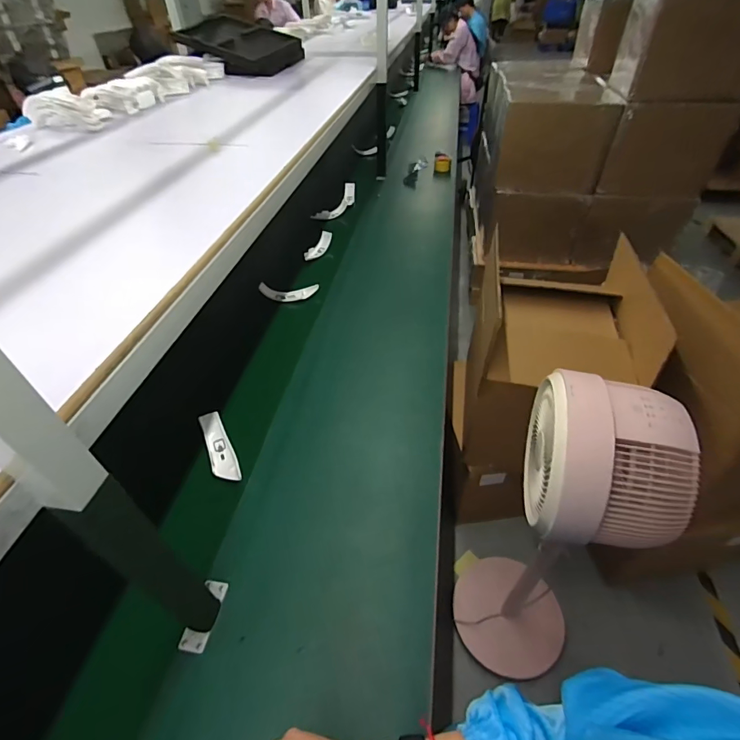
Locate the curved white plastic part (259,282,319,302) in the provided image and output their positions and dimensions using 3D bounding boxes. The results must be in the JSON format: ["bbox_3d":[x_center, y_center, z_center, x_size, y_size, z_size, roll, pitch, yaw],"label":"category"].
[{"bbox_3d":[-0.261,-0.256,1.331,0.180,0.073,0.039,-14,45,-13],"label":"curved white plastic part"}]

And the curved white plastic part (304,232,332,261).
[{"bbox_3d":[-0.195,-0.467,1.564,0.057,0.023,0.155,23,65,24],"label":"curved white plastic part"}]

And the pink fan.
[{"bbox_3d":[0.425,0.436,0.977,0.281,1.089,0.296,6,44,8],"label":"pink fan"}]

